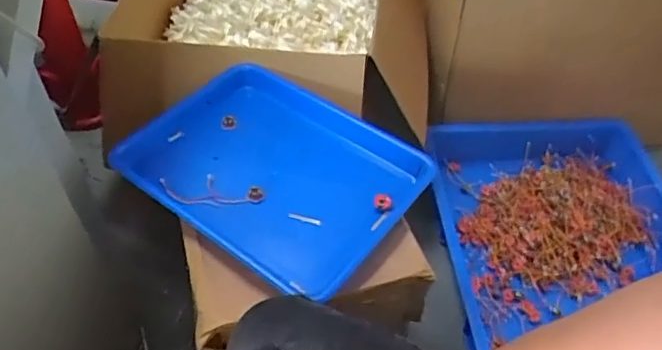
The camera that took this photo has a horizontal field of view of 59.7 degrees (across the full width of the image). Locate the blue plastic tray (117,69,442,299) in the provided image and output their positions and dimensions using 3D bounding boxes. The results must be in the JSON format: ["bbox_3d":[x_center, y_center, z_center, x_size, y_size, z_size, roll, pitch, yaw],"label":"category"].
[{"bbox_3d":[-0.073,-0.011,0.713,0.332,0.039,0.254,32,54,25],"label":"blue plastic tray"}]

